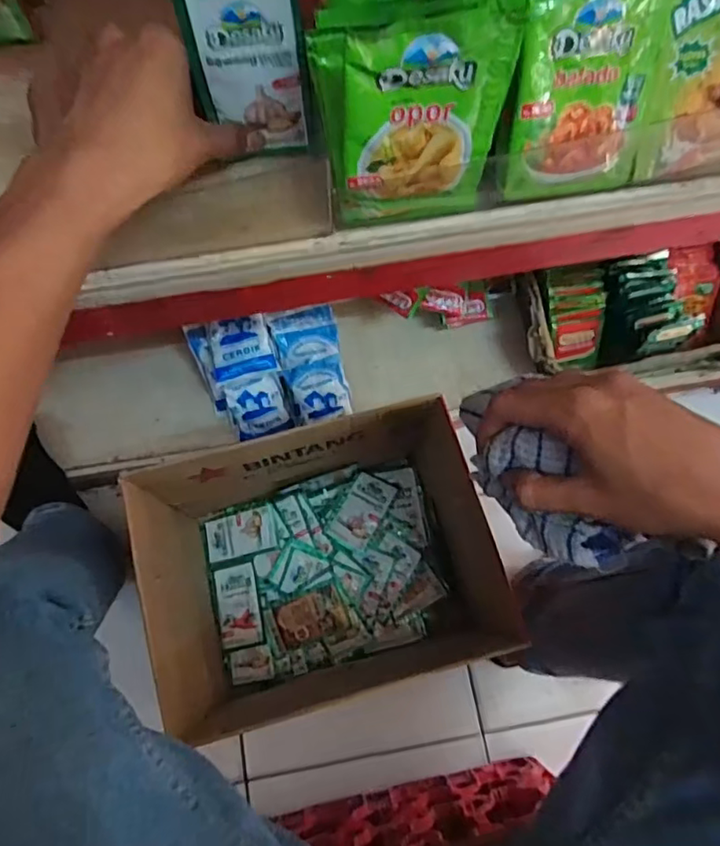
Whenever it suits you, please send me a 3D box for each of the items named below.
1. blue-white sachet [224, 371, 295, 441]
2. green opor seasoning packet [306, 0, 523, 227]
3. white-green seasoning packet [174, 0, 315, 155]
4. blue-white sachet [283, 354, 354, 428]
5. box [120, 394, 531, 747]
[{"bbox_3d":[-0.128,-0.022,0.738,0.071,0.015,0.083,-17,116,-10],"label":"blue-white sachet"},{"bbox_3d":[0.027,-0.166,0.325,0.097,0.120,0.024,-9,63,-4],"label":"green opor seasoning packet"},{"bbox_3d":[-0.065,-0.213,0.348,0.065,0.105,0.022,-6,61,-1],"label":"white-green seasoning packet"},{"bbox_3d":[-0.053,-0.040,0.738,0.076,0.030,0.077,-15,103,4],"label":"blue-white sachet"},{"bbox_3d":[-0.038,0.166,0.652,0.320,0.259,0.264,-13,74,-5],"label":"box"}]

